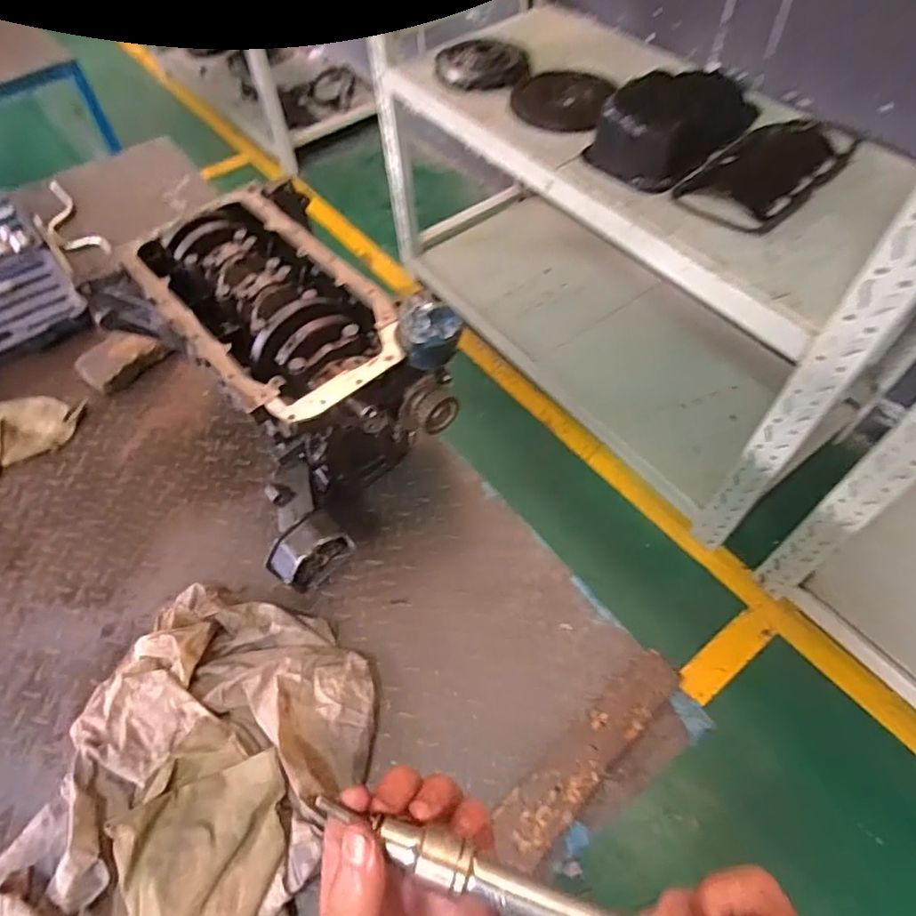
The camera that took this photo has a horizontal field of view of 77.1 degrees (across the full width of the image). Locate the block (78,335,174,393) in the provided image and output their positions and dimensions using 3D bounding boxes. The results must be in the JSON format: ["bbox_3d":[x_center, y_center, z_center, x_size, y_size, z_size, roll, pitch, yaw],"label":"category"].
[{"bbox_3d":[-0.606,-0.182,1.040,0.149,0.042,0.093,-34,62,-19],"label":"block"}]

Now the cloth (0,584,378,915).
[{"bbox_3d":[-0.314,0.400,0.654,0.367,0.058,0.492,11,57,9],"label":"cloth"}]

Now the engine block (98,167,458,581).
[{"bbox_3d":[-0.263,-0.134,0.827,0.329,0.307,0.512,-38,63,-21],"label":"engine block"}]

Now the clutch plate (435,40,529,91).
[{"bbox_3d":[0.062,-1.022,1.486,0.250,0.039,0.179,1,56,3],"label":"clutch plate"}]

